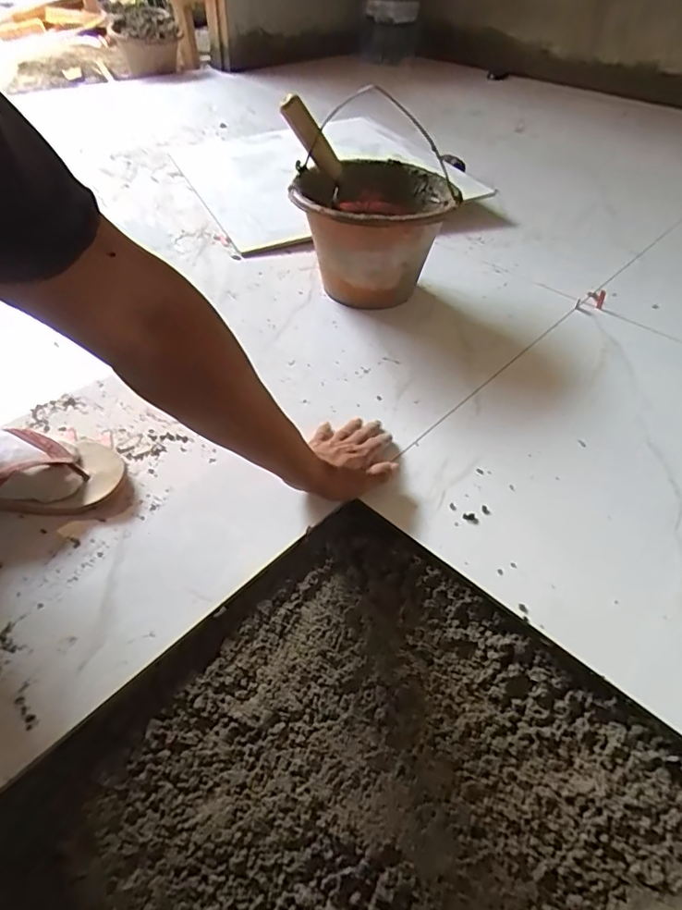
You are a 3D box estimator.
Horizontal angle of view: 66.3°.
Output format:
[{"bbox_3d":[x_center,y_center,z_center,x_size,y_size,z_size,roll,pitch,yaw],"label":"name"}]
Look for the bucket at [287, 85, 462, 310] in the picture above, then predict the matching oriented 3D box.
[{"bbox_3d":[0.048,-0.359,0.853,0.241,0.204,0.259,6,48,0],"label":"bucket"}]

